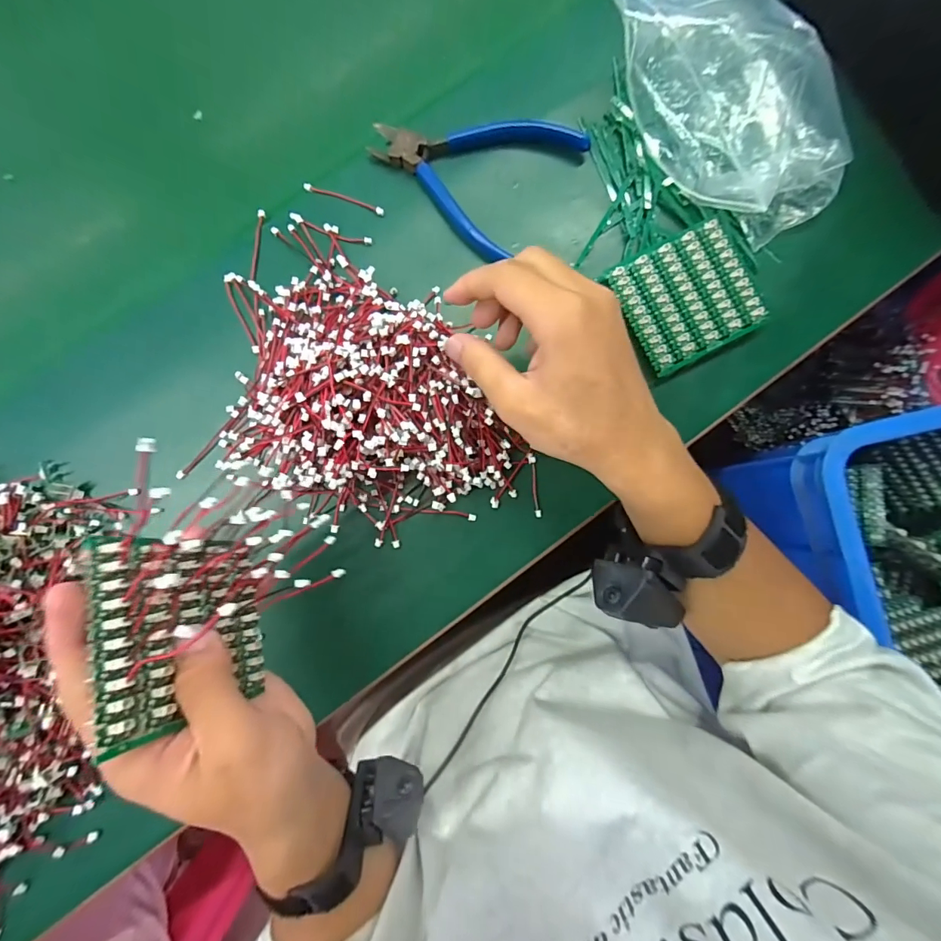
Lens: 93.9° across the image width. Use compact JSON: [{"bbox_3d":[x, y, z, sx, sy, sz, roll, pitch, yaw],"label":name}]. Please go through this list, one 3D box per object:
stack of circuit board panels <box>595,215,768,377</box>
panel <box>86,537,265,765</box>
[{"bbox_3d":[0.152,-0.122,0.307,0.093,0.016,0.082,-29,88,-3],"label":"stack of circuit board panels"},{"bbox_3d":[-0.130,0.072,0.205,0.009,0.082,0.078,-13,77,9],"label":"panel"}]

